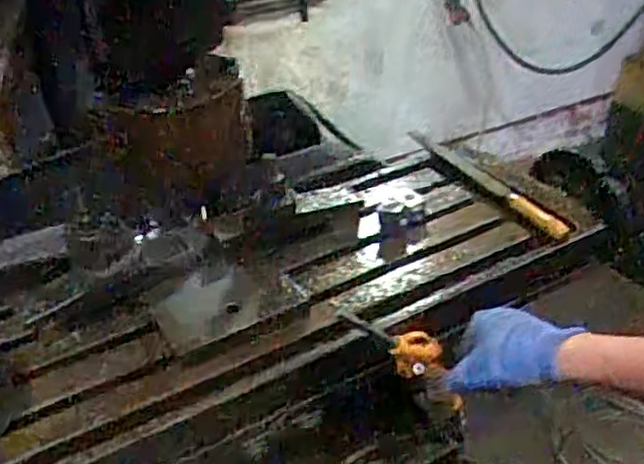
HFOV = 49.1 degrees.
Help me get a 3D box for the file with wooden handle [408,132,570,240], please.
[{"bbox_3d":[0.186,-0.063,0.834,0.031,0.019,0.281,-19,37,-21],"label":"file with wooden handle"}]

